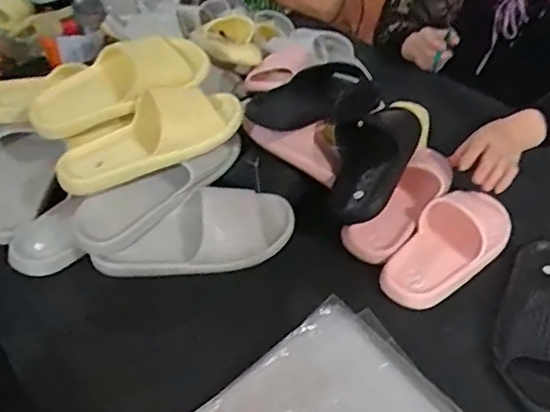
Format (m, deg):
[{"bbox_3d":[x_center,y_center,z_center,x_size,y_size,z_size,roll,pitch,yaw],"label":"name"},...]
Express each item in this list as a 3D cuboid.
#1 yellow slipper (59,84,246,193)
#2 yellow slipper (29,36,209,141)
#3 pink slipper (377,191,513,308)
[{"bbox_3d":[-0.165,-0.096,0.730,0.251,0.071,0.100,-27,45,-12],"label":"yellow slipper"},{"bbox_3d":[-0.218,-0.173,0.771,0.246,0.071,0.112,-23,41,1],"label":"yellow slipper"},{"bbox_3d":[0.245,0.040,0.755,0.267,0.058,0.097,-30,49,-34],"label":"pink slipper"}]

